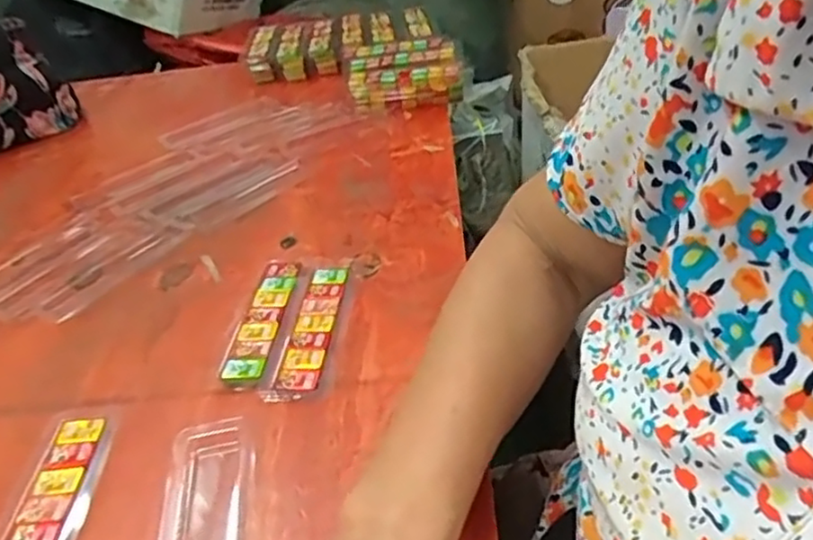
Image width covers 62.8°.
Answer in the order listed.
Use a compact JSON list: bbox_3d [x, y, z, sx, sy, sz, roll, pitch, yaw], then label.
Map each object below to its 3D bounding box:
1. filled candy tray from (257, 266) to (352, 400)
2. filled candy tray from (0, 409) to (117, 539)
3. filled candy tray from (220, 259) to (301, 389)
[{"bbox_3d":[-0.064,0.040,0.450,0.035,0.008,0.128,1,38,12],"label":"filled candy tray"},{"bbox_3d":[-0.192,0.127,0.361,0.041,0.010,0.138,-6,37,2],"label":"filled candy tray"},{"bbox_3d":[-0.099,0.034,0.466,0.030,0.008,0.124,-2,37,8],"label":"filled candy tray"}]

